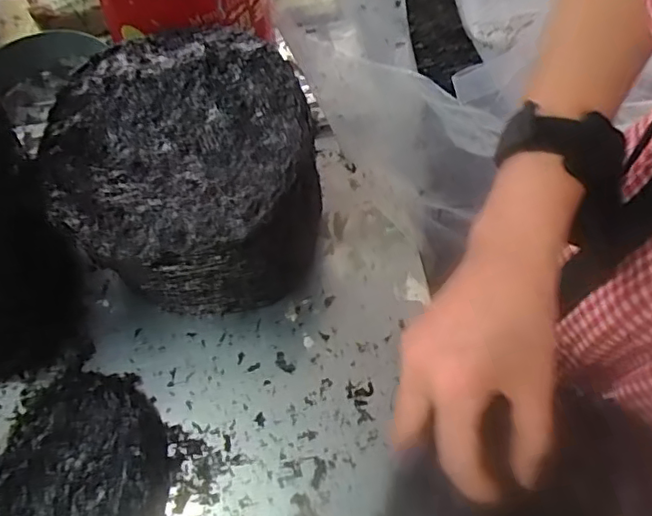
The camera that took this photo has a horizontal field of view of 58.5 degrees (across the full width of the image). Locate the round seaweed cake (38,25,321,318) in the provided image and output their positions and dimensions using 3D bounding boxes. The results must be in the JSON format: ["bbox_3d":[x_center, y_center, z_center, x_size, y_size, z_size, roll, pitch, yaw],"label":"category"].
[{"bbox_3d":[-0.116,-0.056,0.492,0.186,0.198,0.190,0,63,1],"label":"round seaweed cake"}]

